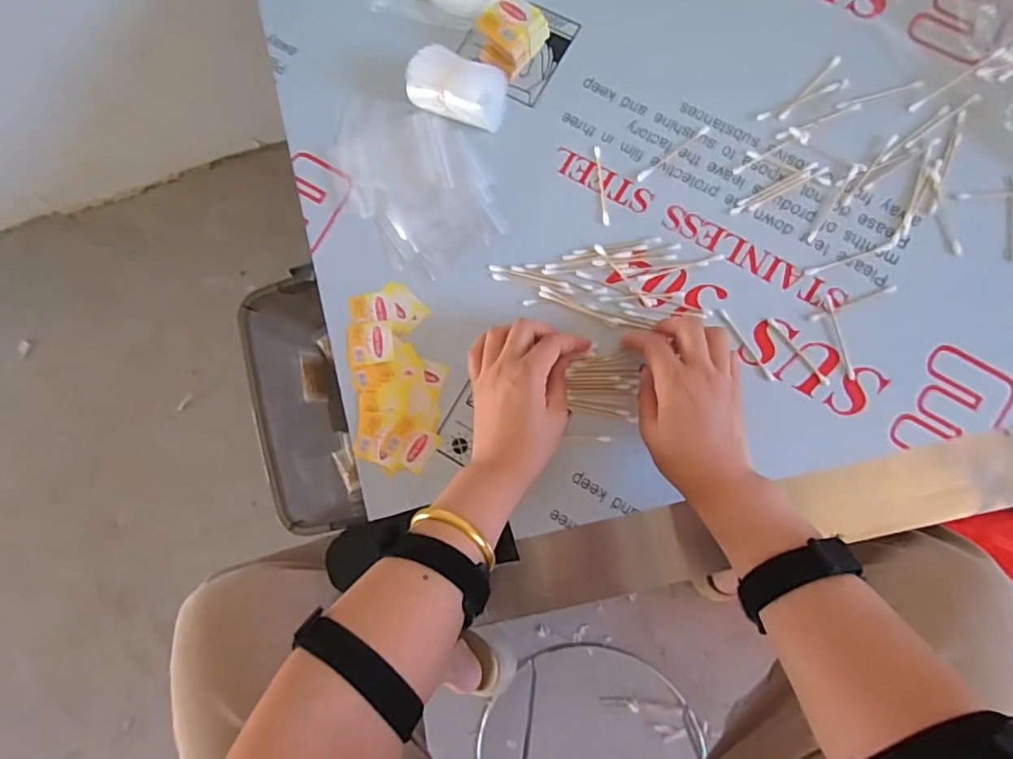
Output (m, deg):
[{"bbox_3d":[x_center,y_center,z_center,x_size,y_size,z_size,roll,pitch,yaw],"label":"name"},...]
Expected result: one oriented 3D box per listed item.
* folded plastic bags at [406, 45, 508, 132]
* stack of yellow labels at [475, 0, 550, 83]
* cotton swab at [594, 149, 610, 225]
[{"bbox_3d":[-0.043,-0.262,0.510,0.083,0.035,0.051,19,89,7],"label":"folded plastic bags"},{"bbox_3d":[0.004,-0.310,0.504,0.050,0.037,0.055,44,92,7],"label":"stack of yellow labels"},{"bbox_3d":[0.085,-0.173,0.505,0.006,0.004,0.072,-7,86,6],"label":"cotton swab"}]

